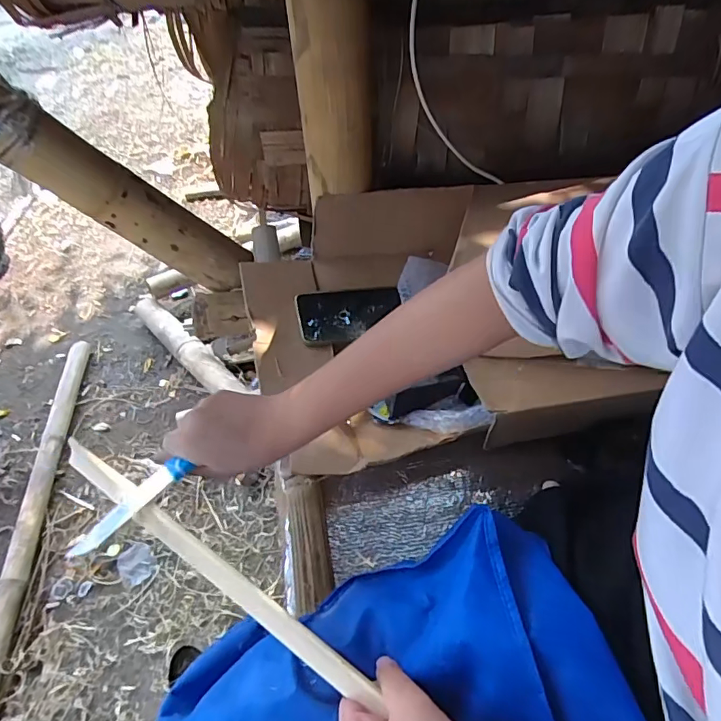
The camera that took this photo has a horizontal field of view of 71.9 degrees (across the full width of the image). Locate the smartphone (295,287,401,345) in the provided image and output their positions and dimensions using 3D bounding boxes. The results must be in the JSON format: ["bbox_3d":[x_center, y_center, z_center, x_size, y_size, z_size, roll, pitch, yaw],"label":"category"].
[{"bbox_3d":[-0.013,-0.063,0.661,0.142,0.012,0.079,-7,66,-14],"label":"smartphone"}]

